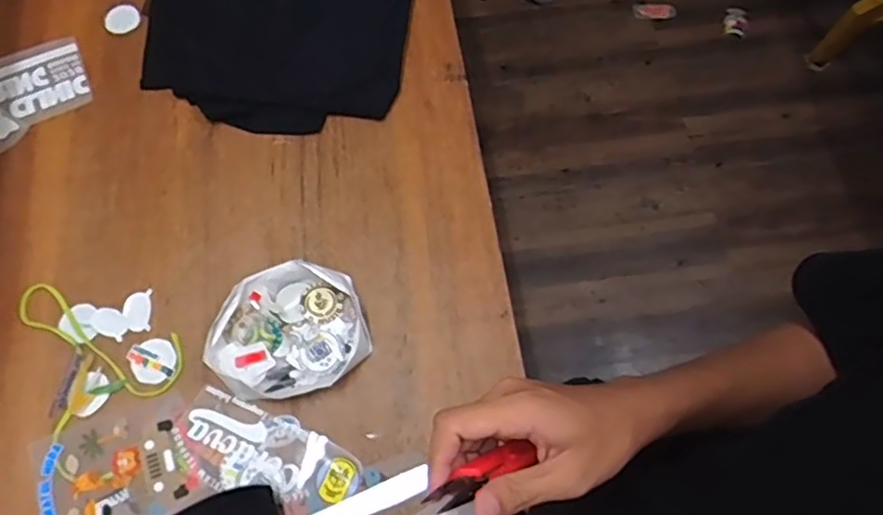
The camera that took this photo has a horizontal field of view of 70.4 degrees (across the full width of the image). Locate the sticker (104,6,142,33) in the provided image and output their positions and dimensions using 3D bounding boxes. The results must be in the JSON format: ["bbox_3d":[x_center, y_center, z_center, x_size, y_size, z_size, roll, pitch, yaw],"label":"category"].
[{"bbox_3d":[-0.515,-0.384,1.010,0.059,0.004,0.048,-18,76,-2],"label":"sticker"}]

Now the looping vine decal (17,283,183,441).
[{"bbox_3d":[-0.451,0.103,0.831,0.179,0.004,0.210,-25,72,-9],"label":"looping vine decal"}]

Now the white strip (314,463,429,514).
[{"bbox_3d":[-0.101,0.302,0.754,0.179,0.008,0.029,-23,71,-8],"label":"white strip"}]

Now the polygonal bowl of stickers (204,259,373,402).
[{"bbox_3d":[-0.199,0.097,0.811,0.193,0.043,0.158,-15,71,-6],"label":"polygonal bowl of stickers"}]

